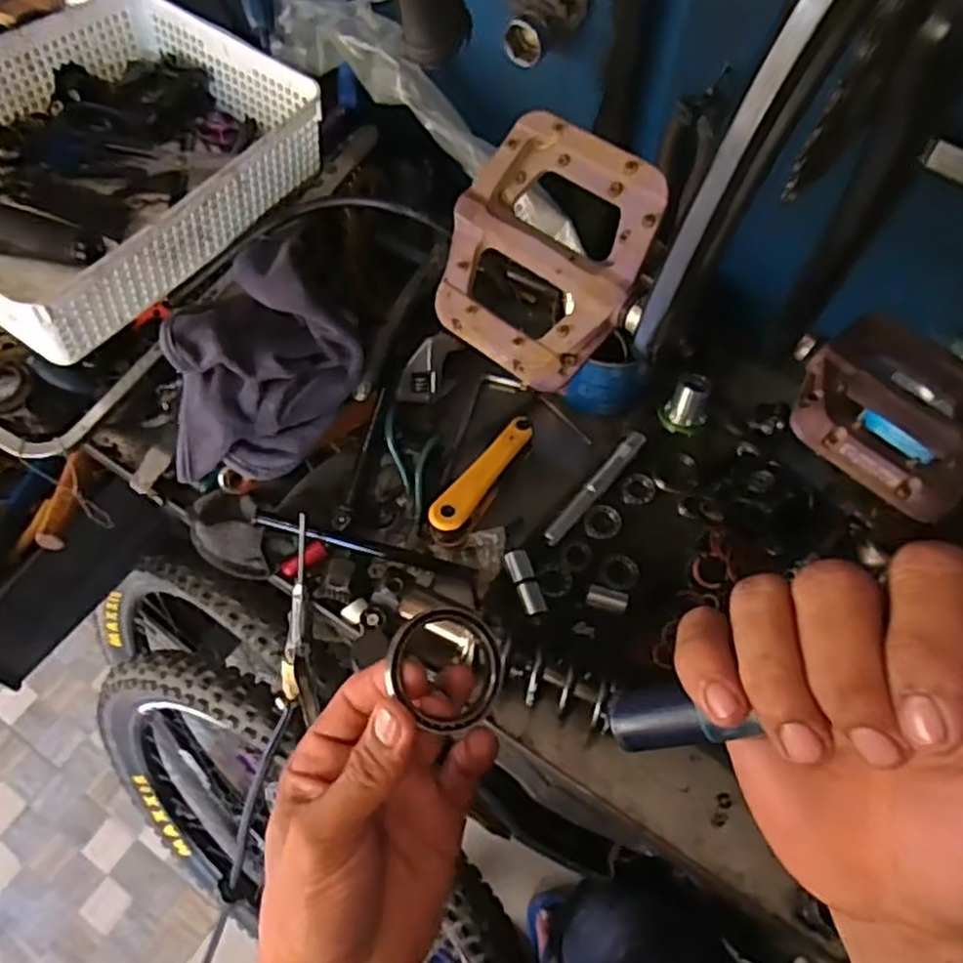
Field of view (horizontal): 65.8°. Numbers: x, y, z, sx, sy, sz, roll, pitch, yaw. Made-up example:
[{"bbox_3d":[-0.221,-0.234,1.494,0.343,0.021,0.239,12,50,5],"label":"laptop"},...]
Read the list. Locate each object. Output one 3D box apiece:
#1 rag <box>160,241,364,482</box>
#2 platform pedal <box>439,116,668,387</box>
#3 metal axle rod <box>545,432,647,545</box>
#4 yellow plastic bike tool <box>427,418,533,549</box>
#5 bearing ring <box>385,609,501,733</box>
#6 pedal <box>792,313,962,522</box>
[{"bbox_3d":[-0.180,-0.089,0.586,0.171,0.096,0.135,-34,68,-16],"label":"rag"},{"bbox_3d":[0.029,-0.106,0.346,0.094,0.015,0.108,37,108,21],"label":"platform pedal"},{"bbox_3d":[0.098,0.004,0.645,0.014,0.019,0.128,39,68,16],"label":"metal axle rod"},{"bbox_3d":[0.002,-0.003,0.628,0.029,0.030,0.128,34,67,16],"label":"yellow plastic bike tool"},{"bbox_3d":[-0.014,0.078,0.314,0.051,0.005,0.049,6,74,-21],"label":"bearing ring"},{"bbox_3d":[0.214,-0.042,0.386,0.102,0.028,0.109,38,68,17],"label":"pedal"}]

